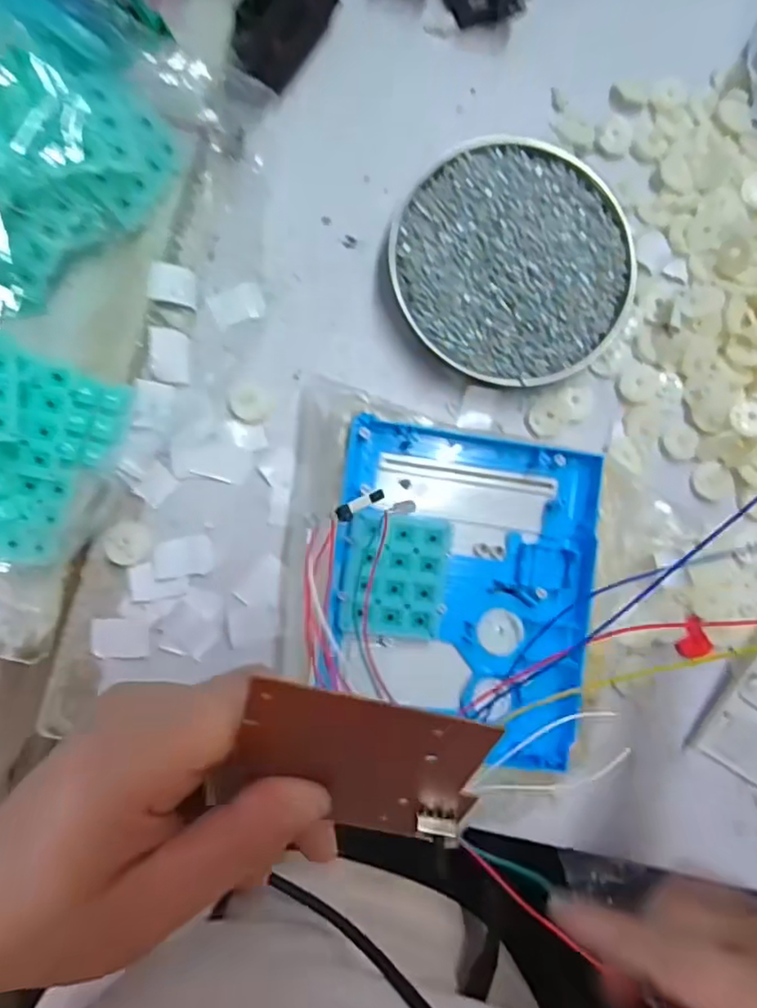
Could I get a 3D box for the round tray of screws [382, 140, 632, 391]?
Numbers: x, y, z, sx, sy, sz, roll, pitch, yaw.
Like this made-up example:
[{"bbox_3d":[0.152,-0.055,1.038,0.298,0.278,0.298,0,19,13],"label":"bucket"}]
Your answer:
[{"bbox_3d":[0.076,-0.135,0.342,0.133,0.030,0.133,0,87,-7],"label":"round tray of screws"}]

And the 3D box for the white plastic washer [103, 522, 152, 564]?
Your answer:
[{"bbox_3d":[-0.135,0.021,0.324,0.023,0.004,0.022,13,86,-6],"label":"white plastic washer"}]

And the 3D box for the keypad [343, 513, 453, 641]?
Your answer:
[{"bbox_3d":[0.009,0.037,0.305,0.050,0.013,0.060,6,87,-6],"label":"keypad"}]

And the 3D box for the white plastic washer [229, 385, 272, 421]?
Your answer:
[{"bbox_3d":[-0.071,-0.056,0.336,0.022,0.004,0.020,3,87,-6],"label":"white plastic washer"}]

